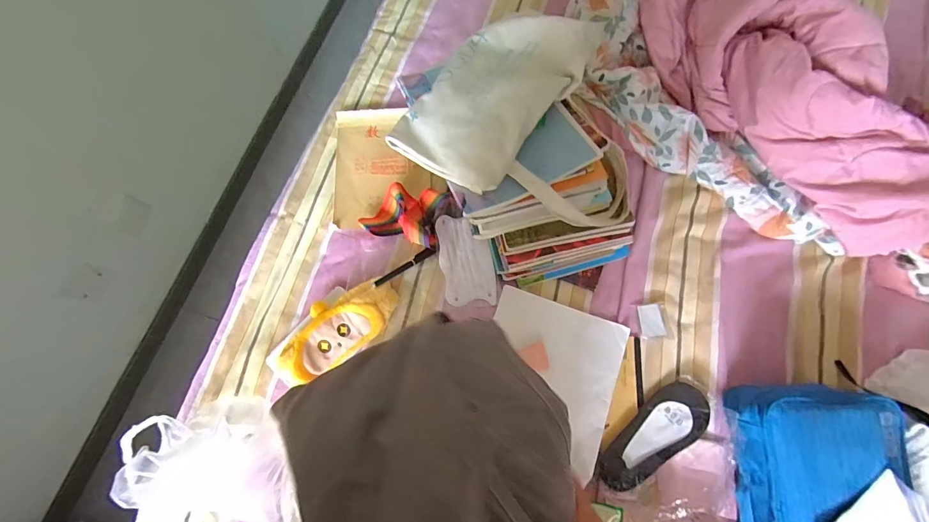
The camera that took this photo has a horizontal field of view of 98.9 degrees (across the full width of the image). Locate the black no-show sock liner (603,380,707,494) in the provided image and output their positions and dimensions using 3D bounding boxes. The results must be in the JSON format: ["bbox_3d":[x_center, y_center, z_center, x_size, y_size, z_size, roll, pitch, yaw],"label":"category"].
[{"bbox_3d":[0.298,0.276,0.629,0.200,0.017,0.083,-36,76,-9],"label":"black no-show sock liner"}]

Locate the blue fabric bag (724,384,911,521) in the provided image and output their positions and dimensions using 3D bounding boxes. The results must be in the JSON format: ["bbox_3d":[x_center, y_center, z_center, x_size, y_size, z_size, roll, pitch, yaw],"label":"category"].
[{"bbox_3d":[0.507,0.319,0.551,0.198,0.090,0.282,1,73,2],"label":"blue fabric bag"}]

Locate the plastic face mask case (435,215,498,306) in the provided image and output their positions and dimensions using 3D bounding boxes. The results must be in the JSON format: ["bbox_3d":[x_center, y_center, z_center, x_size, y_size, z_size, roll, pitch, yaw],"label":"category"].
[{"bbox_3d":[0.005,-0.003,0.713,0.092,0.017,0.158,-7,77,-3],"label":"plastic face mask case"}]

